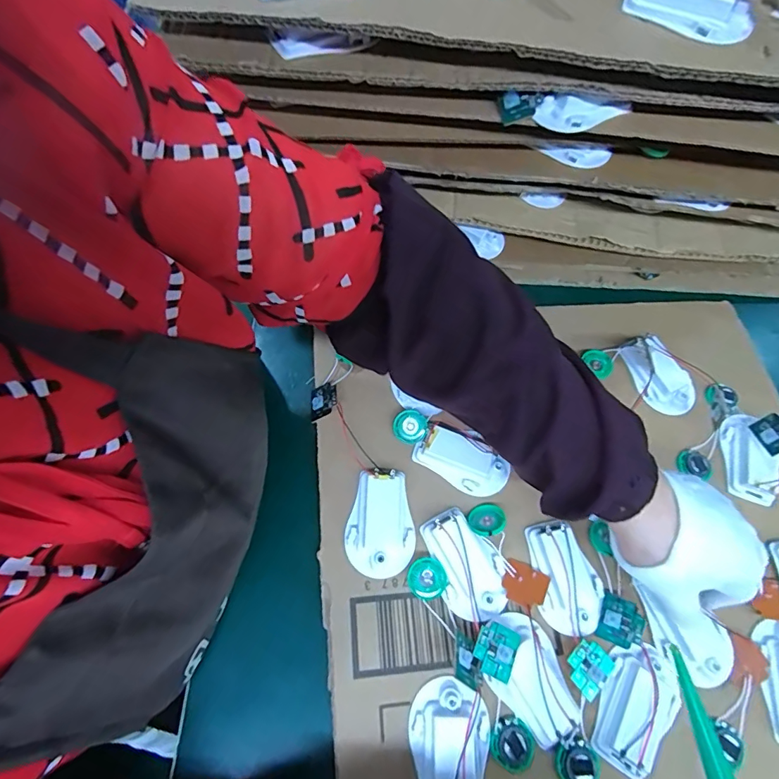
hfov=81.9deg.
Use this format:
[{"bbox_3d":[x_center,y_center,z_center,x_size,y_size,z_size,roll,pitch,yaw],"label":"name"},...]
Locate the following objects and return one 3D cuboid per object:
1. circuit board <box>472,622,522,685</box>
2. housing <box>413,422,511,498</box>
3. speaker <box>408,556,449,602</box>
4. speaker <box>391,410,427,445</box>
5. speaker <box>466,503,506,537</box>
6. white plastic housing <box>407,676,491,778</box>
[{"bbox_3d":[0.073,0.178,0.305,0.028,0.004,0.032,25,70,6],"label":"circuit board"},{"bbox_3d":[0.060,0.057,0.368,0.074,0.016,0.040,29,71,14],"label":"housing"},{"bbox_3d":[0.028,0.141,0.334,0.029,0.004,0.028,29,71,14],"label":"speaker"},{"bbox_3d":[0.018,0.032,0.381,0.027,0.008,0.027,-2,78,10],"label":"speaker"},{"bbox_3d":[0.076,0.102,0.350,0.028,0.006,0.029,-14,34,0],"label":"speaker"},{"bbox_3d":[0.040,0.232,0.285,0.052,0.017,0.077,-3,67,2],"label":"white plastic housing"}]

